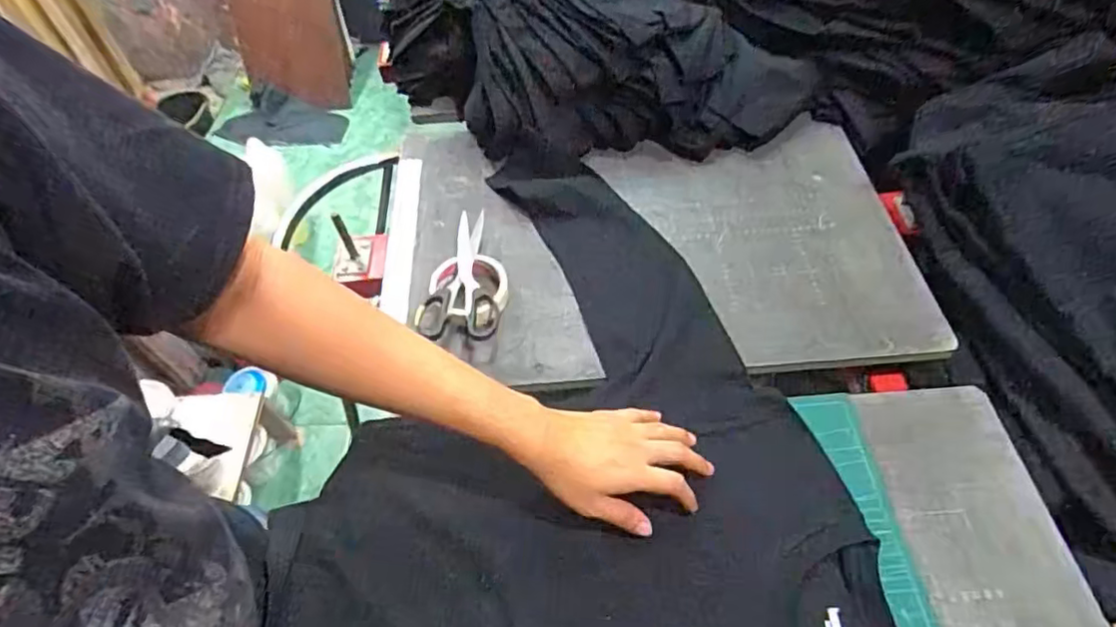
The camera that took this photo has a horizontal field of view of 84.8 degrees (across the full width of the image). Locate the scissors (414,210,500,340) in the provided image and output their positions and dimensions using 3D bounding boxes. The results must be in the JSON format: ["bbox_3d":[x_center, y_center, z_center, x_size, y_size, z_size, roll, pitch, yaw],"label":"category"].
[{"bbox_3d":[-0.114,-0.045,0.739,0.089,0.031,0.194,-2,54,3],"label":"scissors"}]

